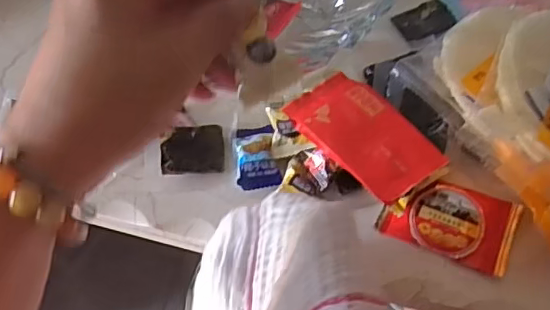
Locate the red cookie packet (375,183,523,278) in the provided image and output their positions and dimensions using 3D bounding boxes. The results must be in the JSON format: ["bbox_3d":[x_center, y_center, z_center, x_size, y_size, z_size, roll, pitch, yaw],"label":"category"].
[{"bbox_3d":[0.109,0.038,0.355,0.077,0.009,0.049,20,64,13],"label":"red cookie packet"}]

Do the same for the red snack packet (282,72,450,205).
[{"bbox_3d":[0.055,-0.015,0.364,0.052,0.010,0.100,-34,59,-18],"label":"red snack packet"}]

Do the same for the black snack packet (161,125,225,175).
[{"bbox_3d":[-0.055,-0.005,0.383,0.040,0.011,0.032,-6,62,0],"label":"black snack packet"}]

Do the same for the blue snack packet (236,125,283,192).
[{"bbox_3d":[-0.012,0.000,0.379,0.027,0.004,0.047,-9,62,-2],"label":"blue snack packet"}]

